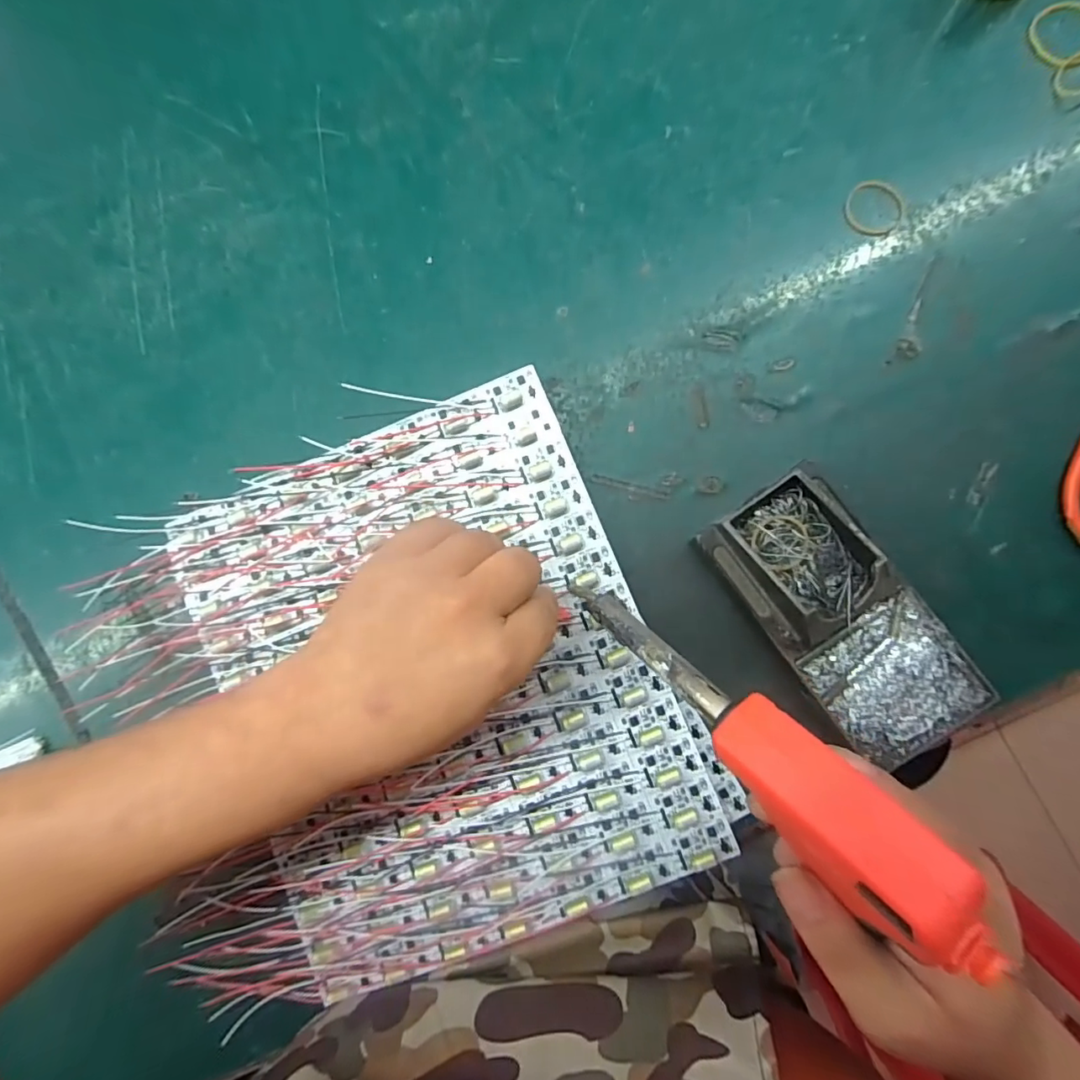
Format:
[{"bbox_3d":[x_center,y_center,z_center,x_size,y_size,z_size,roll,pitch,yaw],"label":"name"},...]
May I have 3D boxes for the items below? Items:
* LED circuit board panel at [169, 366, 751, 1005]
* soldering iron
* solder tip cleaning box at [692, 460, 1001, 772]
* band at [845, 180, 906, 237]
[{"bbox_3d":[-0.058,0.076,0.302,0.245,0.011,0.287,-23,83,3],"label":"LED circuit board panel"},{"bbox_3d":[0.078,0.074,0.211,0.031,0.031,0.173,-48,46,0],"label":"soldering iron"},{"bbox_3d":[0.162,0.041,0.285,0.078,0.036,0.158,-37,82,1],"label":"solder tip cleaning box"},{"bbox_3d":[0.197,-0.195,0.313,0.033,0.004,0.034,-1,84,6],"label":"band"}]

